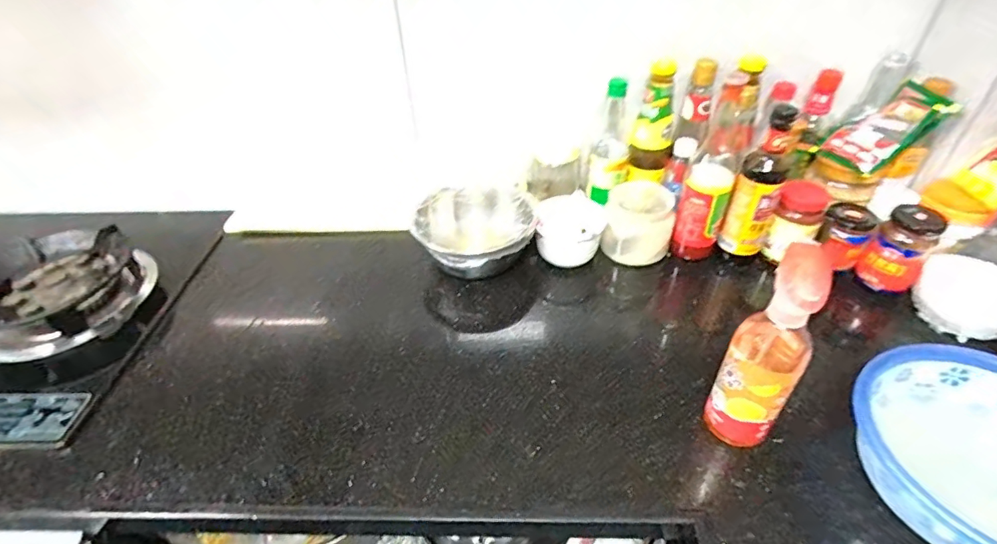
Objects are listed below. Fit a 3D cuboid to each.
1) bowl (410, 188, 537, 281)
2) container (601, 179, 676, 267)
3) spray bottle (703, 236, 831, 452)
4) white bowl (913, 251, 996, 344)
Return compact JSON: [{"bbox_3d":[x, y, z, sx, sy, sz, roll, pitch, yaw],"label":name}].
[{"bbox_3d":[-0.032,-0.052,0.799,0.179,0.107,0.179,-1,41,1],"label":"bowl"},{"bbox_3d":[0.228,-0.080,0.797,0.107,0.102,0.085,8,42,11],"label":"container"},{"bbox_3d":[0.273,0.089,0.498,0.069,0.248,0.071,30,50,32],"label":"spray bottle"},{"bbox_3d":[0.637,0.035,0.662,0.111,0.066,0.111,-1,41,1],"label":"white bowl"}]

